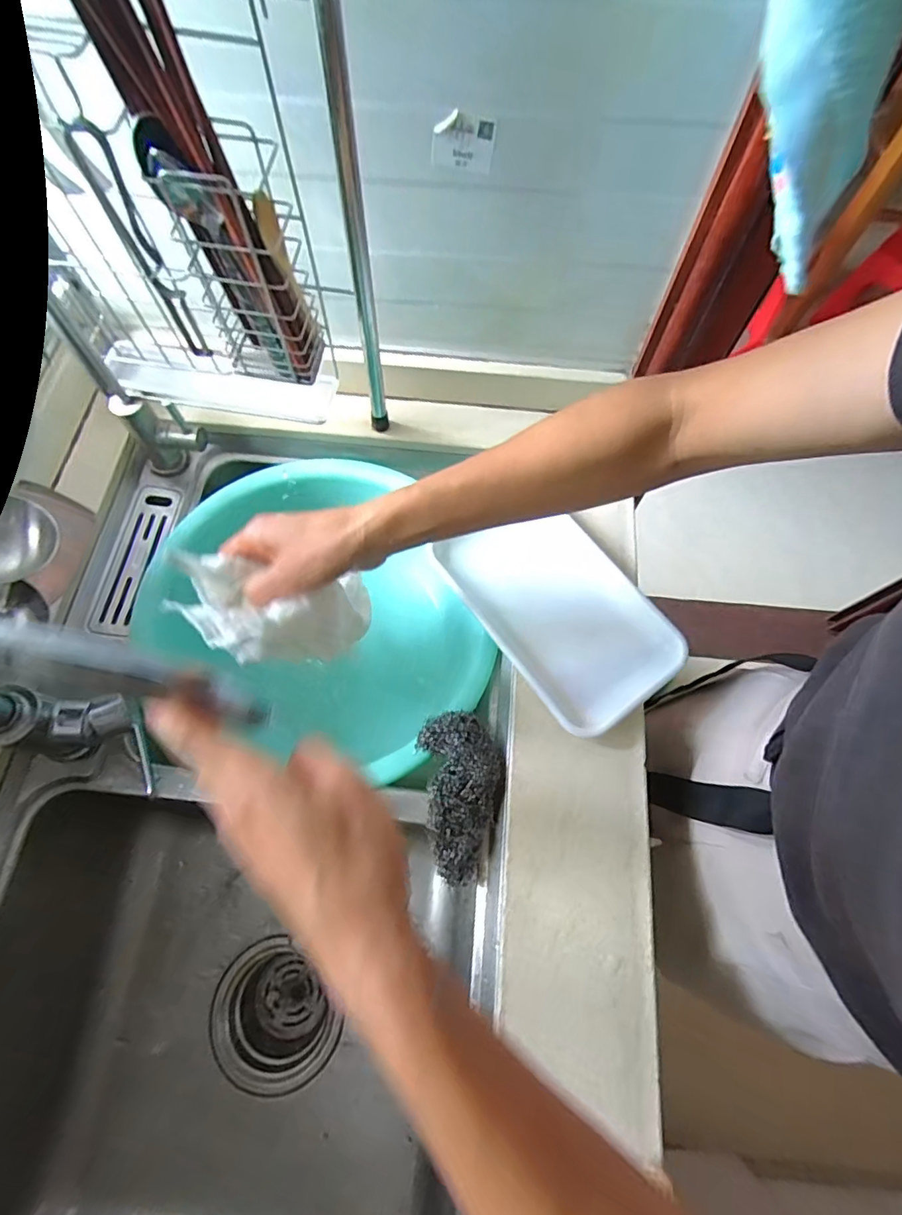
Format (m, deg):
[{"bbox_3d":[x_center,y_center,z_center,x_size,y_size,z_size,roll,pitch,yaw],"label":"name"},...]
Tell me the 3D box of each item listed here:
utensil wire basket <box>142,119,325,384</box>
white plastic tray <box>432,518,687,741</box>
[{"bbox_3d":[-0.151,-0.247,0.382,0.075,0.164,0.057,6,67,2],"label":"utensil wire basket"},{"bbox_3d":[0.100,0.000,0.478,0.134,0.030,0.211,-34,71,-14],"label":"white plastic tray"}]

